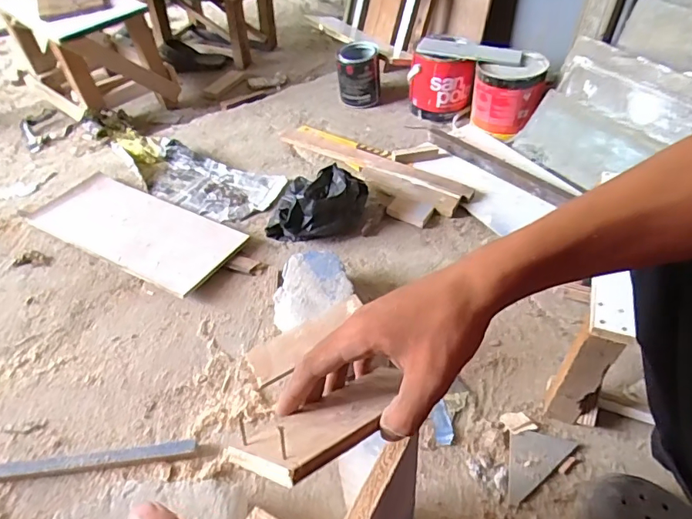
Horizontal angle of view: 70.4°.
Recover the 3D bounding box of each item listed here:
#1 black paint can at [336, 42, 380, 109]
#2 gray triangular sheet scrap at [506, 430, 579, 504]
[{"bbox_3d":[0.033,-0.474,1.266,0.107,0.130,0.117,1,45,1],"label":"black paint can"},{"bbox_3d":[0.236,0.255,0.634,0.121,0.005,0.057,-29,53,-24],"label":"gray triangular sheet scrap"}]

